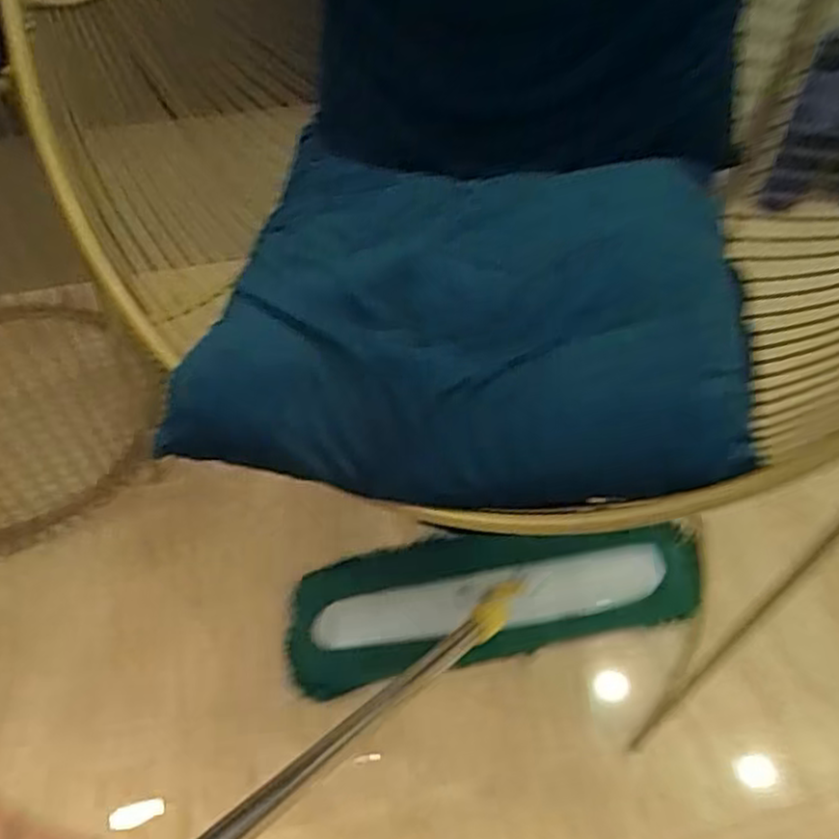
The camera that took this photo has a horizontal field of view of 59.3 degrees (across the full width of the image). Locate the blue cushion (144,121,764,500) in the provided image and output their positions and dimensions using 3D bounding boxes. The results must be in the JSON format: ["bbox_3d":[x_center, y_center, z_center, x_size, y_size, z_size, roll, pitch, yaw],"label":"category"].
[{"bbox_3d":[0.042,-0.105,0.584,0.403,0.075,0.361,11,53,7],"label":"blue cushion"}]

